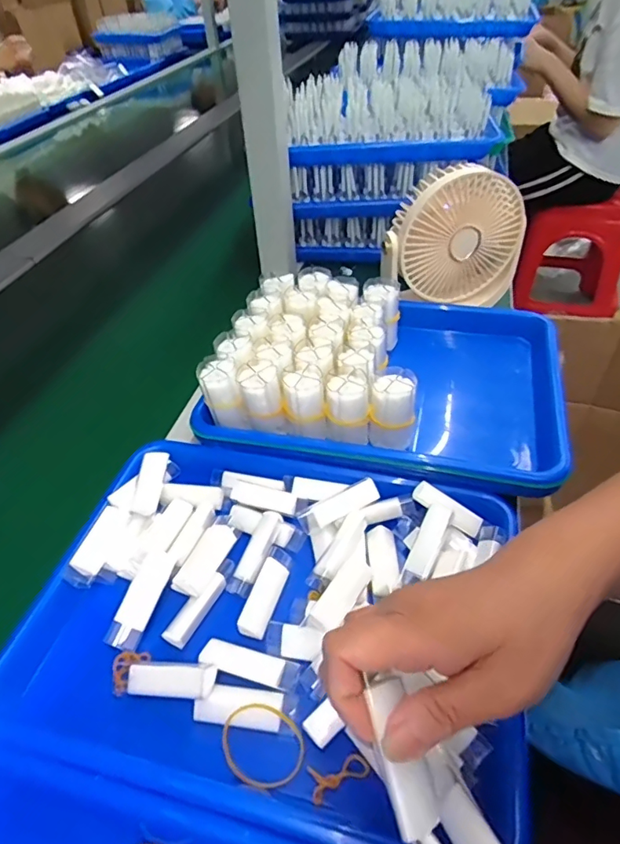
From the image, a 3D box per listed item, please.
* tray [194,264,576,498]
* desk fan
[{"bbox_3d":[0.077,-0.060,0.503,0.315,0.077,0.249,9,46,13],"label":"tray"},{"bbox_3d":[0.169,-0.203,0.578,0.163,0.160,0.048,-12,45,-8],"label":"desk fan"}]

